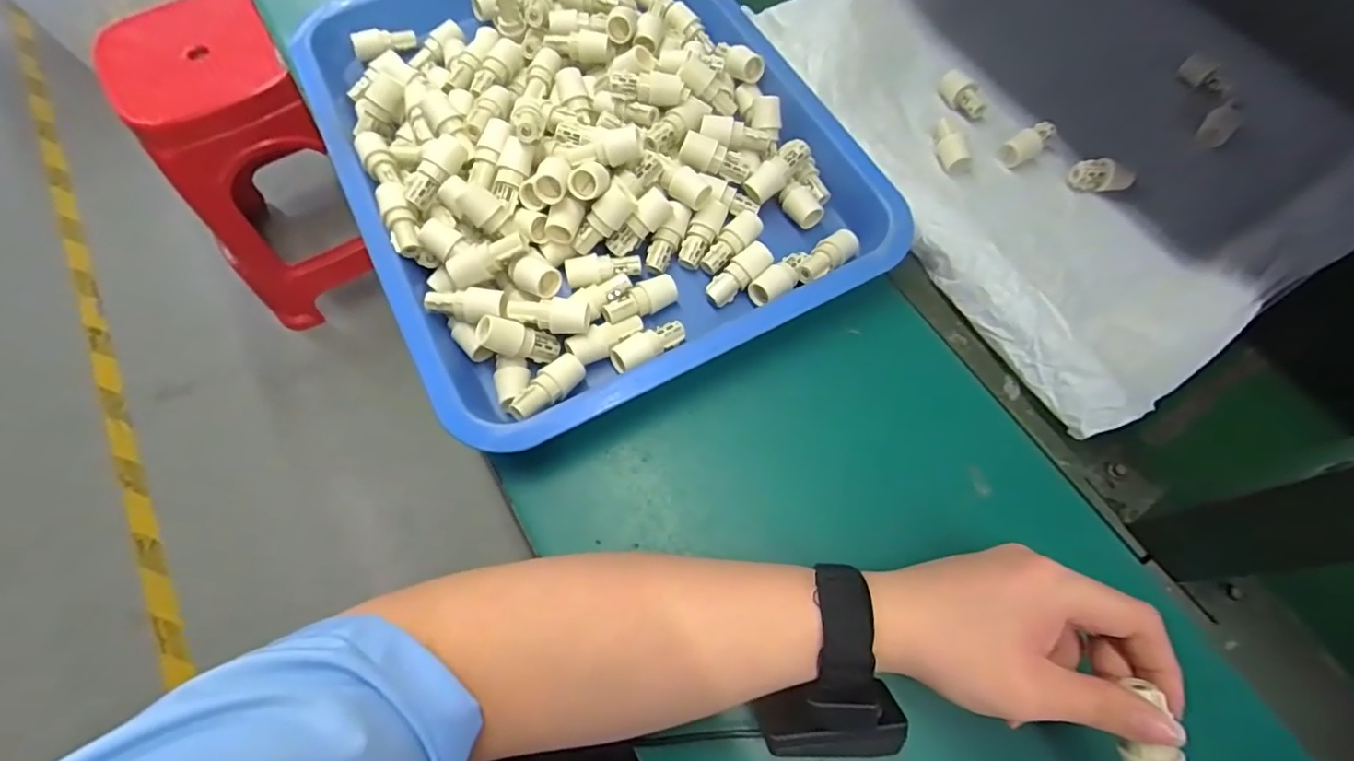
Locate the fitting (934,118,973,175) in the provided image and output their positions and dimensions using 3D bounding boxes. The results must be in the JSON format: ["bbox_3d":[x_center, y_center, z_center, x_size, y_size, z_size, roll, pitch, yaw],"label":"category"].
[{"bbox_3d":[0.218,-0.186,0.466,0.019,0.019,0.044,-22,85,-11],"label":"fitting"}]

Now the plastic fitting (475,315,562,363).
[{"bbox_3d":[-0.101,-0.024,0.375,0.051,0.021,0.021,17,59,-39],"label":"plastic fitting"}]

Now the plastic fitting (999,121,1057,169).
[{"bbox_3d":[0.282,-0.190,0.475,0.048,0.022,0.023,-40,73,-17],"label":"plastic fitting"}]

